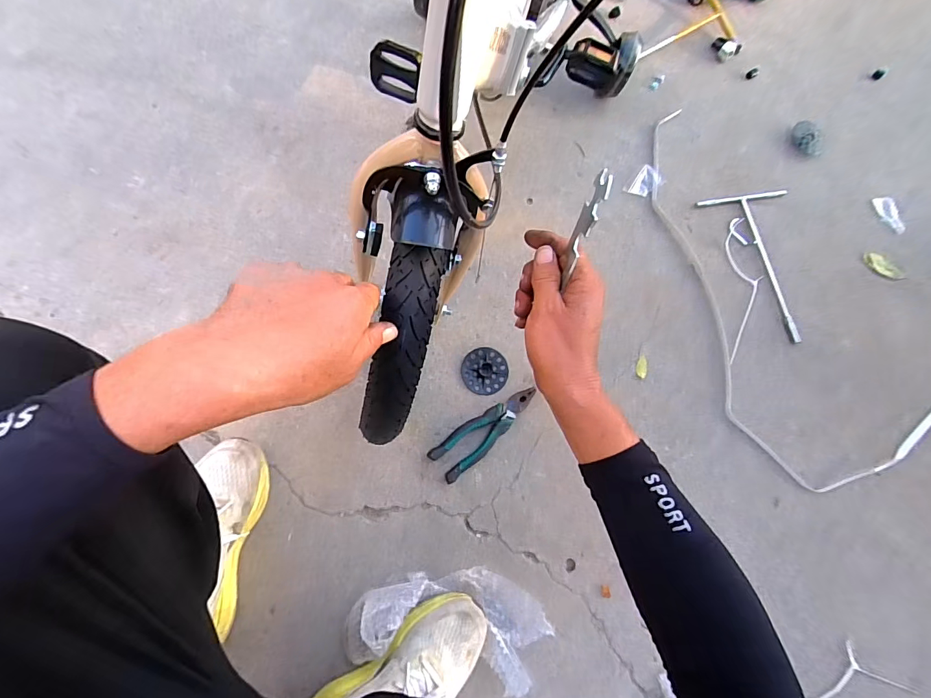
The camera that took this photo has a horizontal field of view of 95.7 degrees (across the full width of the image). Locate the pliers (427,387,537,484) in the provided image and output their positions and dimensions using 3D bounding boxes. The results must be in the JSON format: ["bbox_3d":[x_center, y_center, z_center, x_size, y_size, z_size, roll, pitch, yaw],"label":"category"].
[{"bbox_3d":[0.035,0.125,0.649,0.188,0.015,0.056,-37,81,-12],"label":"pliers"}]

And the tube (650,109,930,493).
[{"bbox_3d":[0.468,-0.094,0.721,0.283,0.035,0.681,-34,78,2],"label":"tube"}]

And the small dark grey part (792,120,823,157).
[{"bbox_3d":[0.630,-0.386,0.773,0.043,0.024,0.068,-33,80,-12],"label":"small dark grey part"}]

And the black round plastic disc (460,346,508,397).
[{"bbox_3d":[0.031,0.035,0.676,0.072,0.010,0.073,1,75,-4],"label":"black round plastic disc"}]

